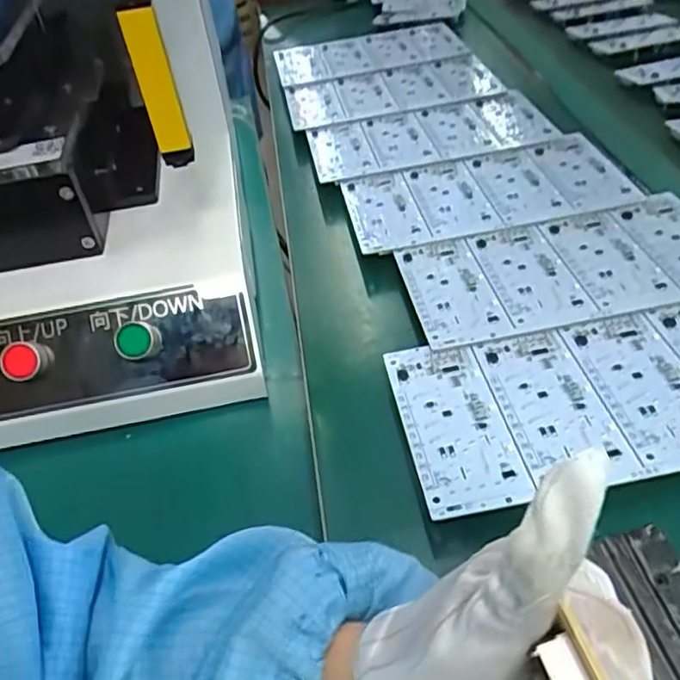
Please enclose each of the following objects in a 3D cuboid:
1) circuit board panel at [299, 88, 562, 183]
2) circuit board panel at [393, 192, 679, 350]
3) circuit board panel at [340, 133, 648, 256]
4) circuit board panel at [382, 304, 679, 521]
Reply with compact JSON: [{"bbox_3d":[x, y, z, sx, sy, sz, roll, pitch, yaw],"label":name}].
[{"bbox_3d":[0.086,-0.195,0.620,0.220,0.010,0.111,-15,44,-6],"label":"circuit board panel"},{"bbox_3d":[0.159,-0.054,0.458,0.216,0.007,0.117,-11,43,-3],"label":"circuit board panel"},{"bbox_3d":[0.123,-0.125,0.543,0.224,0.011,0.114,-13,45,-7],"label":"circuit board panel"},{"bbox_3d":[0.146,0.031,0.368,0.217,0.005,0.118,-10,42,-1],"label":"circuit board panel"}]

